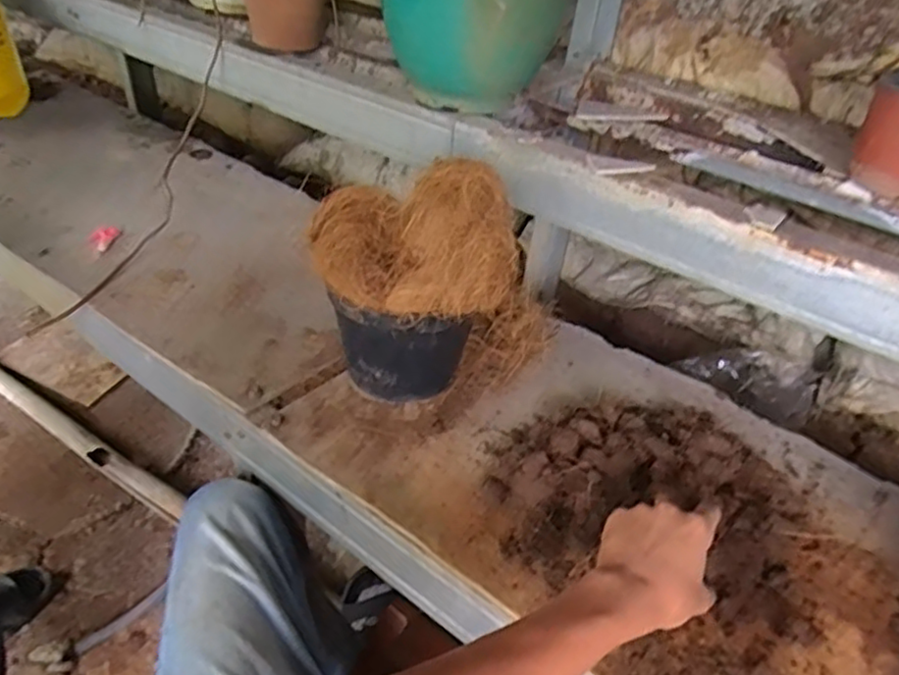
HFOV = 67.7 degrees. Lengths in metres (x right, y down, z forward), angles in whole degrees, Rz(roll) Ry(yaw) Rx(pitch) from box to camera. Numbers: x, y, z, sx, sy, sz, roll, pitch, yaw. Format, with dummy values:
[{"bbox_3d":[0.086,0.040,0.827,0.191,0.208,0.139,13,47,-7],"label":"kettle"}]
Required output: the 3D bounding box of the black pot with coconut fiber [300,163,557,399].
[{"bbox_3d":[-0.021,-0.060,0.711,0.212,0.247,0.225,20,39,19],"label":"black pot with coconut fiber"}]

